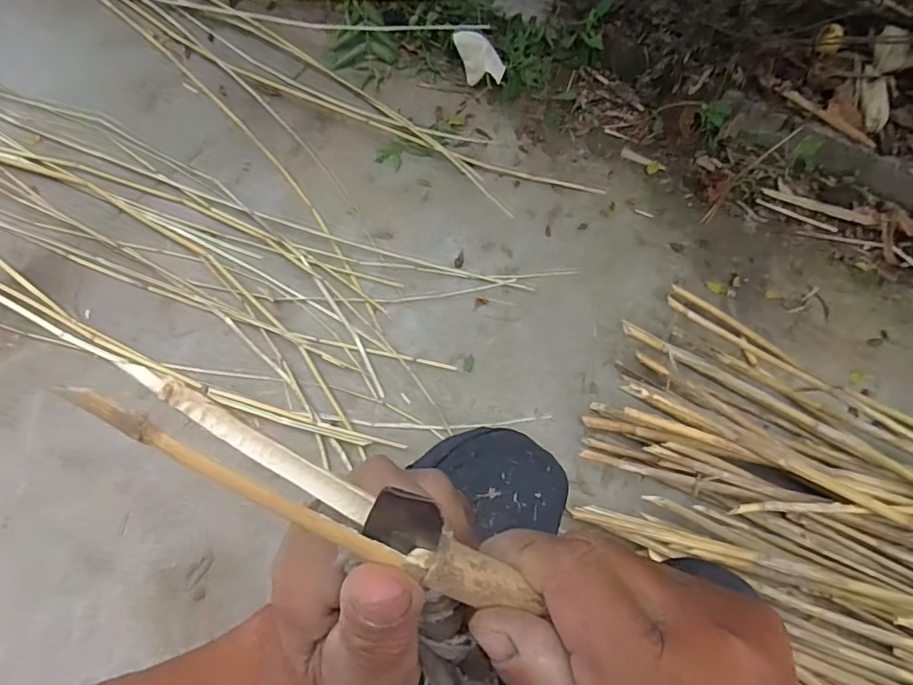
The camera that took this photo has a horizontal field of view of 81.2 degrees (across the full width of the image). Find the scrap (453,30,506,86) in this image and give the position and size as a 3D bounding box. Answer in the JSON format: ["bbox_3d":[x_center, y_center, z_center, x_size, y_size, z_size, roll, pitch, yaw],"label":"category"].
[{"bbox_3d":[0.056,-0.664,1.257,0.066,0.090,0.162,-27,70,-15],"label":"scrap"}]

